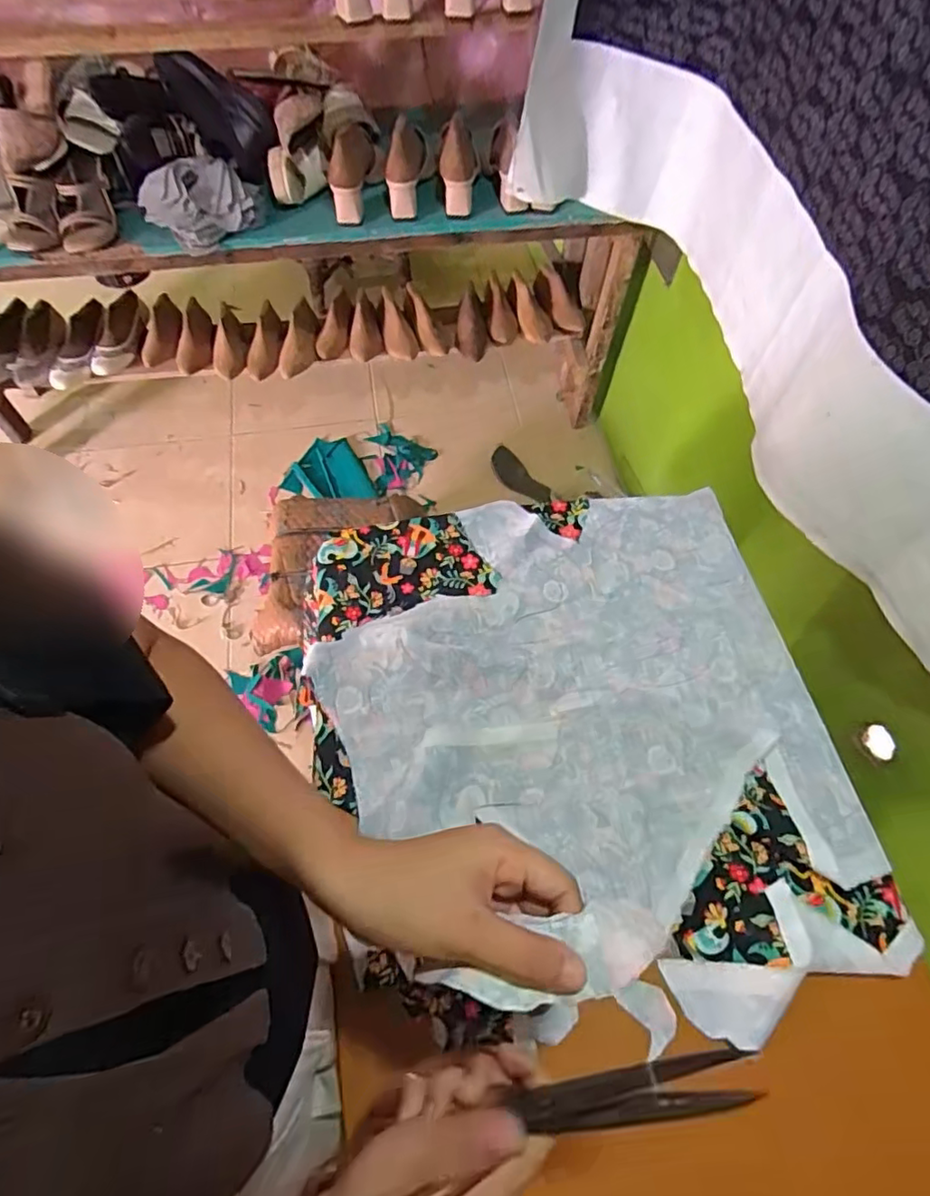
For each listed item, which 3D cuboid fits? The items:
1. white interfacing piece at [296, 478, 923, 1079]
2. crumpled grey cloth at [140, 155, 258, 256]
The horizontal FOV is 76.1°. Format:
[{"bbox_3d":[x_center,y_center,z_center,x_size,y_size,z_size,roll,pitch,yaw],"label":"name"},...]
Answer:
[{"bbox_3d":[0.115,0.118,0.568,0.463,0.037,0.492,-10,64,-7],"label":"white interfacing piece"},{"bbox_3d":[-0.481,-0.715,1.074,0.191,0.072,0.152,-18,65,-10],"label":"crumpled grey cloth"}]

